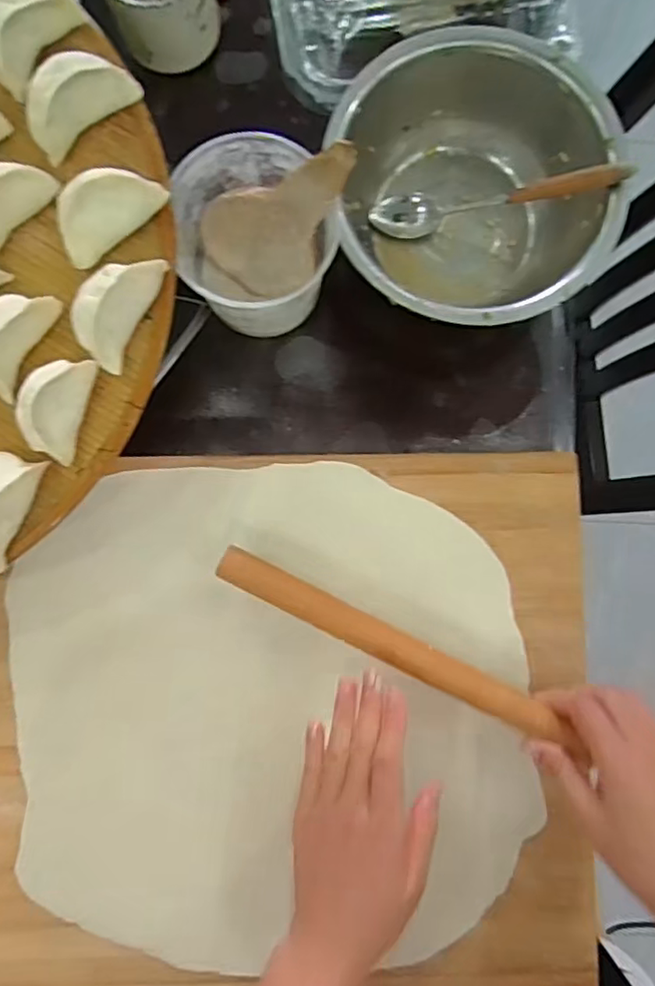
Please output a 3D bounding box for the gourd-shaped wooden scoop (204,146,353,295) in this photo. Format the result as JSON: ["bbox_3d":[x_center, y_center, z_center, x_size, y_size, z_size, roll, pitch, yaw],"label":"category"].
[{"bbox_3d":[-0.032,-0.195,0.434,0.078,0.159,0.055,-7,87,-23],"label":"gourd-shaped wooden scoop"}]

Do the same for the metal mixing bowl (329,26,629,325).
[{"bbox_3d":[0.106,-0.221,0.479,0.191,0.089,0.204,0,87,-2],"label":"metal mixing bowl"}]

